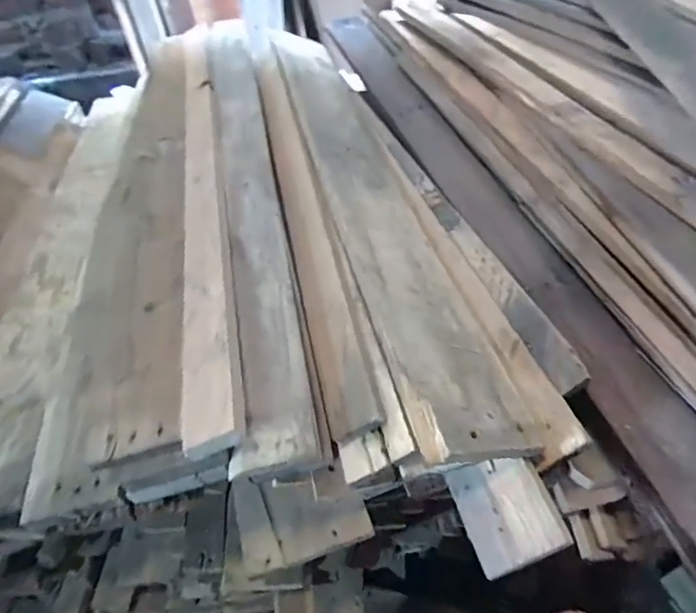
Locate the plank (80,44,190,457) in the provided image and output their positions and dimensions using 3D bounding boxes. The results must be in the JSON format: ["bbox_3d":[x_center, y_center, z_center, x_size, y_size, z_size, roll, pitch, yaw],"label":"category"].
[{"bbox_3d":[-0.329,-0.203,0.749,0.164,0.037,0.973,-20,48,3],"label":"plank"}]

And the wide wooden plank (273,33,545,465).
[{"bbox_3d":[0.012,-0.245,0.826,0.154,0.024,1.095,1,47,-21],"label":"wide wooden plank"}]

